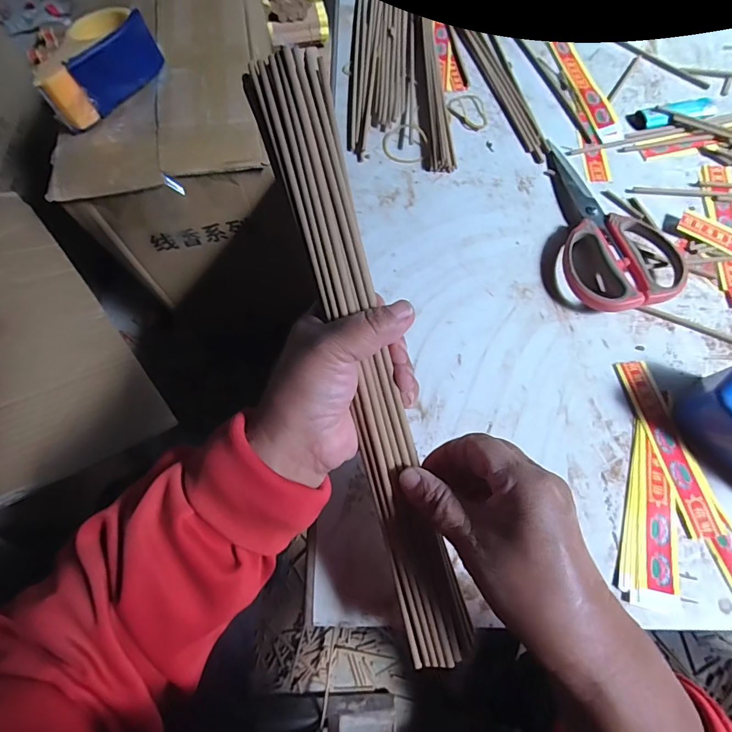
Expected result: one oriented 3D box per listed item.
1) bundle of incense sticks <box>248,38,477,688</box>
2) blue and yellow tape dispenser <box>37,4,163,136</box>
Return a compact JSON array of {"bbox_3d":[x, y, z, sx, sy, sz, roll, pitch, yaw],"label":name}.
[{"bbox_3d":[0.000,-0.002,0.245,0.044,0.014,0.348,-14,91,-4],"label":"bundle of incense sticks"},{"bbox_3d":[-0.327,-0.361,0.516,0.080,0.062,0.151,33,73,13],"label":"blue and yellow tape dispenser"}]

